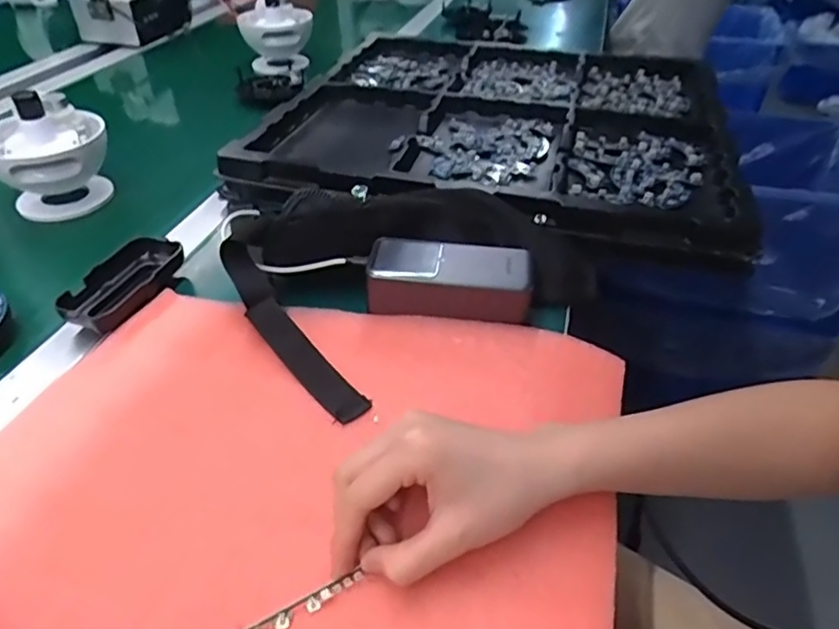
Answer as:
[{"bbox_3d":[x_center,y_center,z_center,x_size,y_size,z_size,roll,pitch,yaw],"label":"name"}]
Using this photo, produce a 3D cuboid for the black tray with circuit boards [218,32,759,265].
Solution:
[{"bbox_3d":[0.111,-0.260,0.763,0.524,0.045,0.538,10,40,11],"label":"black tray with circuit boards"}]

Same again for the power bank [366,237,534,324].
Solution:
[{"bbox_3d":[0.024,-0.028,0.481,0.126,0.040,0.053,7,39,7],"label":"power bank"}]

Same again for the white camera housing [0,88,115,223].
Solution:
[{"bbox_3d":[-0.380,-0.165,0.614,0.112,0.115,0.085,-20,44,-24],"label":"white camera housing"}]

